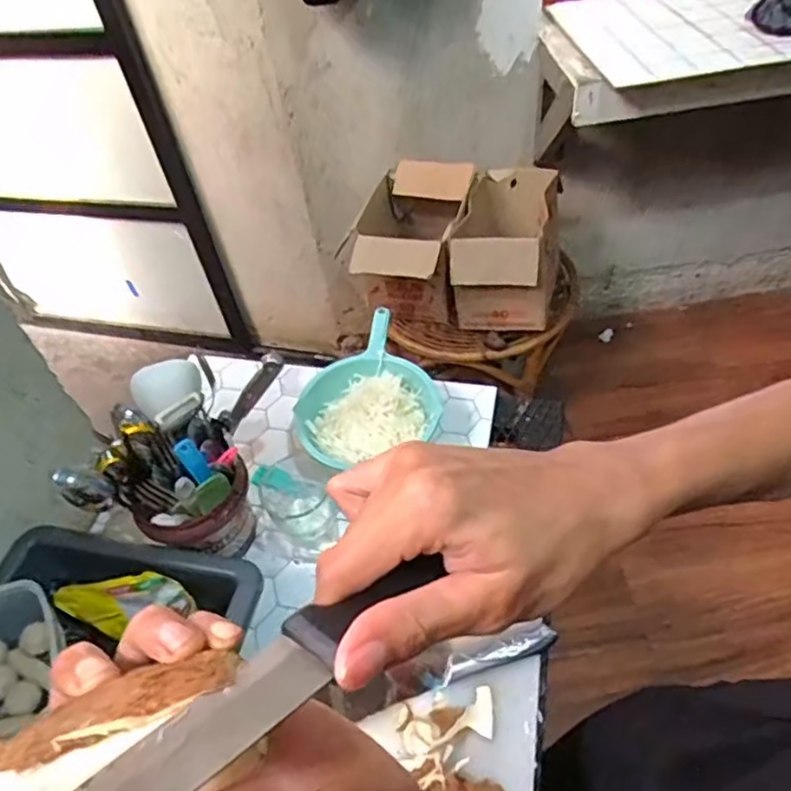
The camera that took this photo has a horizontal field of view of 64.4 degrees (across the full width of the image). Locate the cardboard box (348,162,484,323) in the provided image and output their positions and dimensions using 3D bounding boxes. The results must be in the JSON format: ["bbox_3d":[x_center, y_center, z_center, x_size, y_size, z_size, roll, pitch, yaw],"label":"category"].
[{"bbox_3d":[0.030,-0.357,1.468,0.273,0.208,0.361,4,55,8],"label":"cardboard box"}]

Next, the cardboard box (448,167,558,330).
[{"bbox_3d":[0.253,-0.384,1.462,0.202,0.256,0.399,5,55,9],"label":"cardboard box"}]

